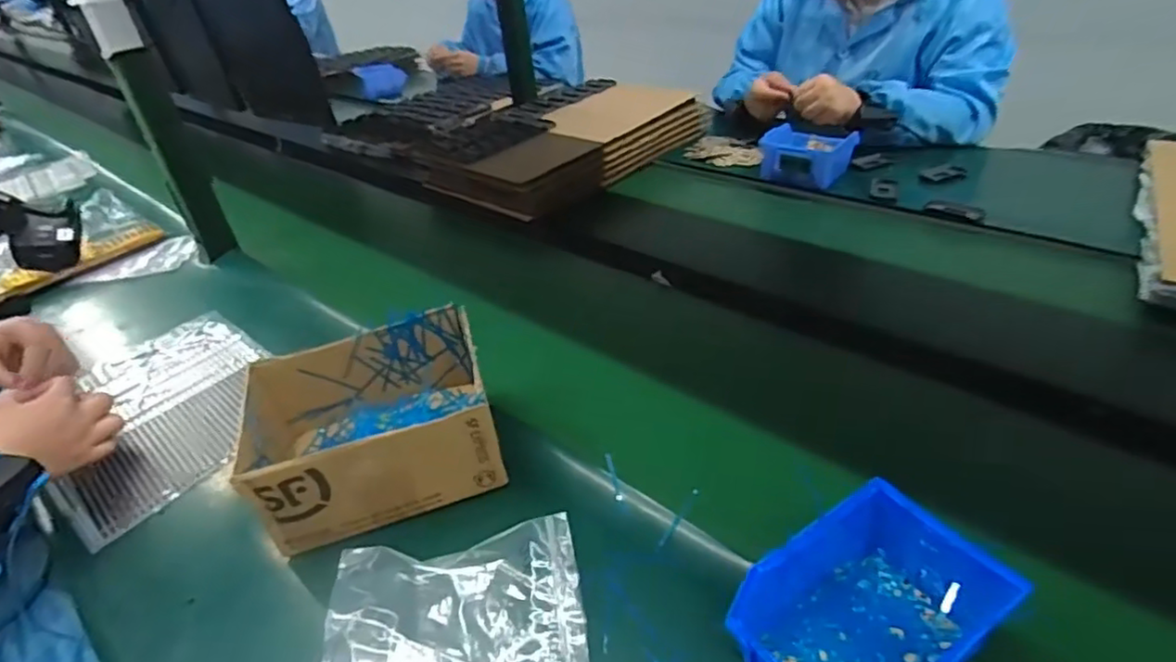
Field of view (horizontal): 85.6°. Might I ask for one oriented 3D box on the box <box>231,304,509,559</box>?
[{"bbox_3d":[-0.193,0.087,0.575,0.206,0.106,0.150,-16,36,-13],"label":"box"}]

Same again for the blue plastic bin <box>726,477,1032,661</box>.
[{"bbox_3d":[0.181,0.181,0.403,0.157,0.079,0.109,-25,39,-23],"label":"blue plastic bin"}]

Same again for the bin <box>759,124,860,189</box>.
[{"bbox_3d":[0.360,-0.290,1.056,0.136,0.065,0.098,21,44,33],"label":"bin"}]

